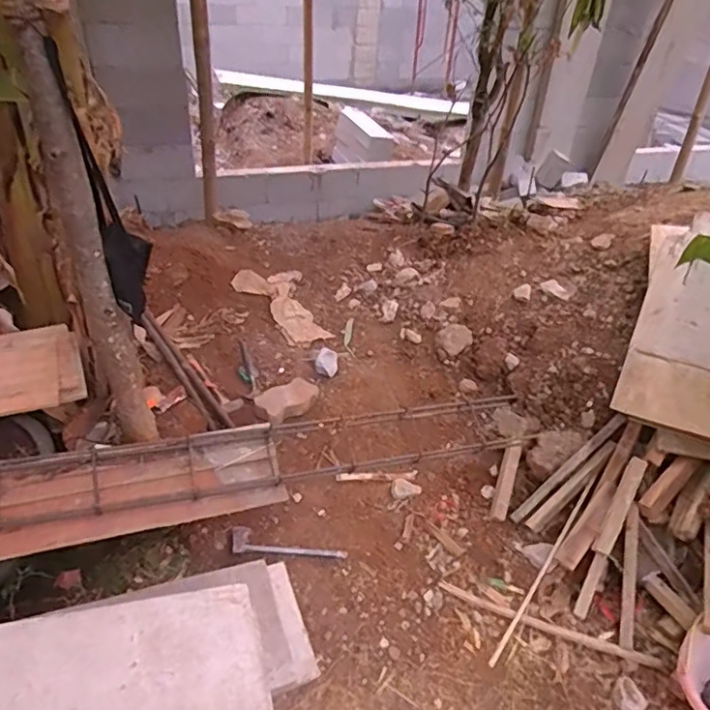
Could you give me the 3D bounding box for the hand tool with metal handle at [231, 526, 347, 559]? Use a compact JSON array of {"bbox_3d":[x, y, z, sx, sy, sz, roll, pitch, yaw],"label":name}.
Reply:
[{"bbox_3d":[-0.196,0.564,1.718,0.344,0.024,0.079,5,54,-6],"label":"hand tool with metal handle"}]

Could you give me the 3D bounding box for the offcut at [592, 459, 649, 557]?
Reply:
[{"bbox_3d":[0.779,0.441,1.681,0.050,0.046,0.312,24,77,25],"label":"offcut"}]

